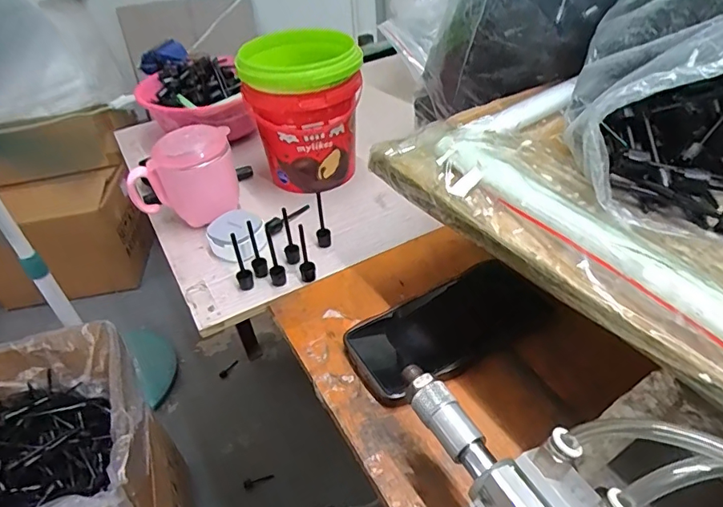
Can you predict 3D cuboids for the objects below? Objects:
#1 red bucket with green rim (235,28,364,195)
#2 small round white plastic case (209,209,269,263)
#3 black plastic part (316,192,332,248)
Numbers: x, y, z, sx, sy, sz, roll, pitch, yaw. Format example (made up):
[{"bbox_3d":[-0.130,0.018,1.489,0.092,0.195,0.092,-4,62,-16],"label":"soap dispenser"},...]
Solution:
[{"bbox_3d":[-0.064,-0.162,0.584,0.124,0.159,0.119,-3,40,3],"label":"red bucket with green rim"},{"bbox_3d":[-0.131,-0.020,0.519,0.058,0.035,0.057,-21,42,-18],"label":"small round white plastic case"},{"bbox_3d":[-0.041,-0.033,0.506,0.014,0.064,0.010,-8,40,-2],"label":"black plastic part"}]

